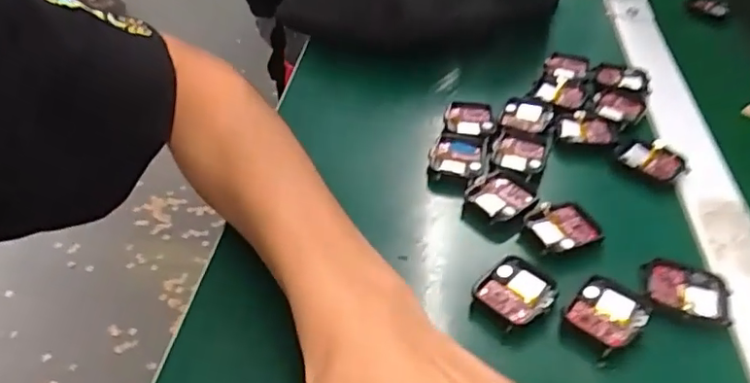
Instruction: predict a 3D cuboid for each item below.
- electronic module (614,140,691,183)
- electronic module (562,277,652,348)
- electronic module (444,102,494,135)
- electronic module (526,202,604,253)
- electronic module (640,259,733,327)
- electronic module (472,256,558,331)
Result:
[{"bbox_3d":[0.199,-0.024,0.411,0.047,0.010,0.031,29,49,25],"label":"electronic module"},{"bbox_3d":[0.126,0.064,0.310,0.039,0.007,0.035,-32,53,-32],"label":"electronic module"},{"bbox_3d":[0.072,-0.055,0.440,0.036,0.009,0.038,8,43,5],"label":"electronic module"},{"bbox_3d":[0.117,0.022,0.358,0.038,0.007,0.036,-11,45,-15],"label":"electronic module"},{"bbox_3d":[0.177,0.057,0.324,0.045,0.007,0.035,16,44,13],"label":"electronic module"},{"bbox_3d":[0.079,0.057,0.322,0.038,0.011,0.040,35,52,30],"label":"electronic module"}]

